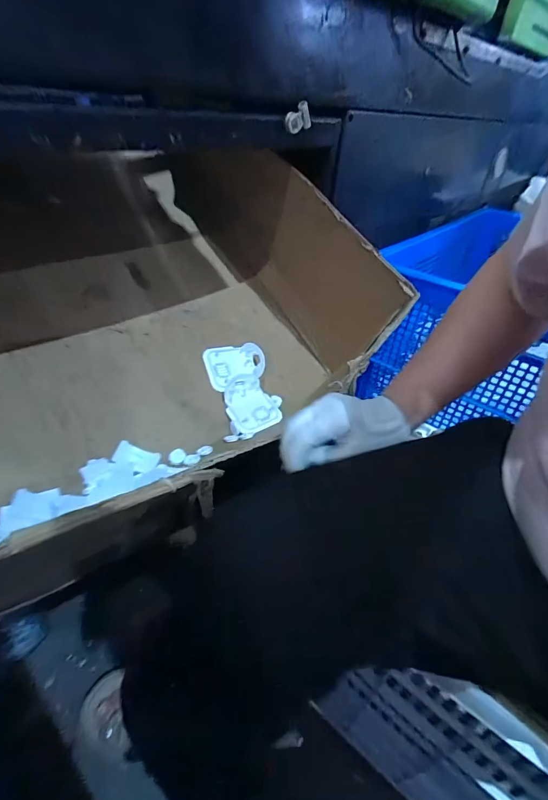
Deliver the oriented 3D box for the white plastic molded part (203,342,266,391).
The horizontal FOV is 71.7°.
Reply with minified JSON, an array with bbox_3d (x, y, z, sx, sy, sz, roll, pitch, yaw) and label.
[{"bbox_3d":[-0.073,-0.066,0.714,0.110,0.019,0.083,-16,72,-16],"label":"white plastic molded part"}]

